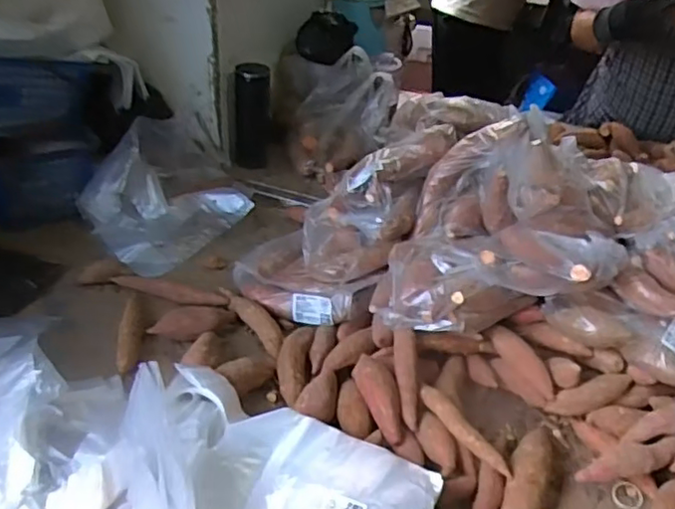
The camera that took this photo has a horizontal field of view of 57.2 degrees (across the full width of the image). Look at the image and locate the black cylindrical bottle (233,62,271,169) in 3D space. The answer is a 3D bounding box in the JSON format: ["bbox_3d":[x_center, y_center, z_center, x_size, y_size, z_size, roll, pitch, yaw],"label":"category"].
[{"bbox_3d":[-0.161,-0.259,1.171,0.072,0.199,0.079,0,36,-5],"label":"black cylindrical bottle"}]

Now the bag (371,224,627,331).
[{"bbox_3d":[0.190,0.025,0.736,0.275,0.094,0.136,-12,29,26],"label":"bag"}]

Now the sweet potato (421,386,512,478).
[{"bbox_3d":[0.136,0.196,0.683,0.025,0.025,0.127,-20,42,-30],"label":"sweet potato"}]

